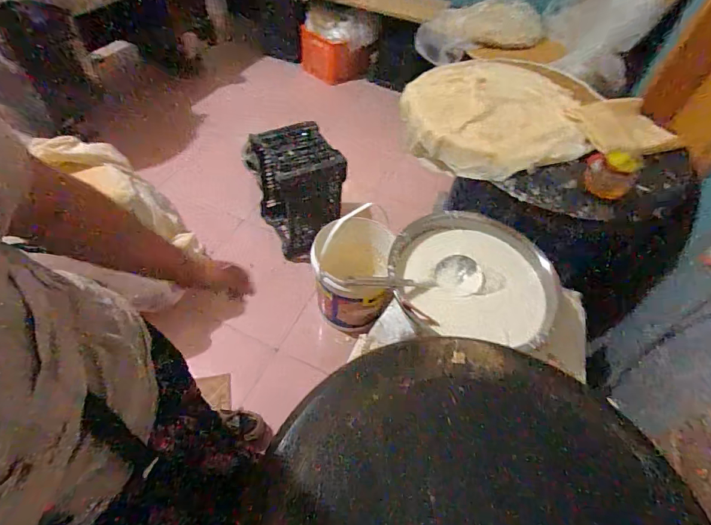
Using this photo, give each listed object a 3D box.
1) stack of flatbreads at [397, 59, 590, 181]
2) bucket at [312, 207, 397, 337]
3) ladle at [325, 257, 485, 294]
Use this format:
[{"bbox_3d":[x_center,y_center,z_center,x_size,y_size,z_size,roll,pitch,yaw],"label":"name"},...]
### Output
[{"bbox_3d":[0.379,-0.402,1.135,0.458,0.141,0.495,5,52,-2],"label":"stack of flatbreads"},{"bbox_3d":[-0.018,0.053,1.436,0.271,0.370,0.268,3,52,-3],"label":"bucket"},{"bbox_3d":[0.111,0.024,0.908,0.366,0.048,0.106,1,52,-5],"label":"ladle"}]

